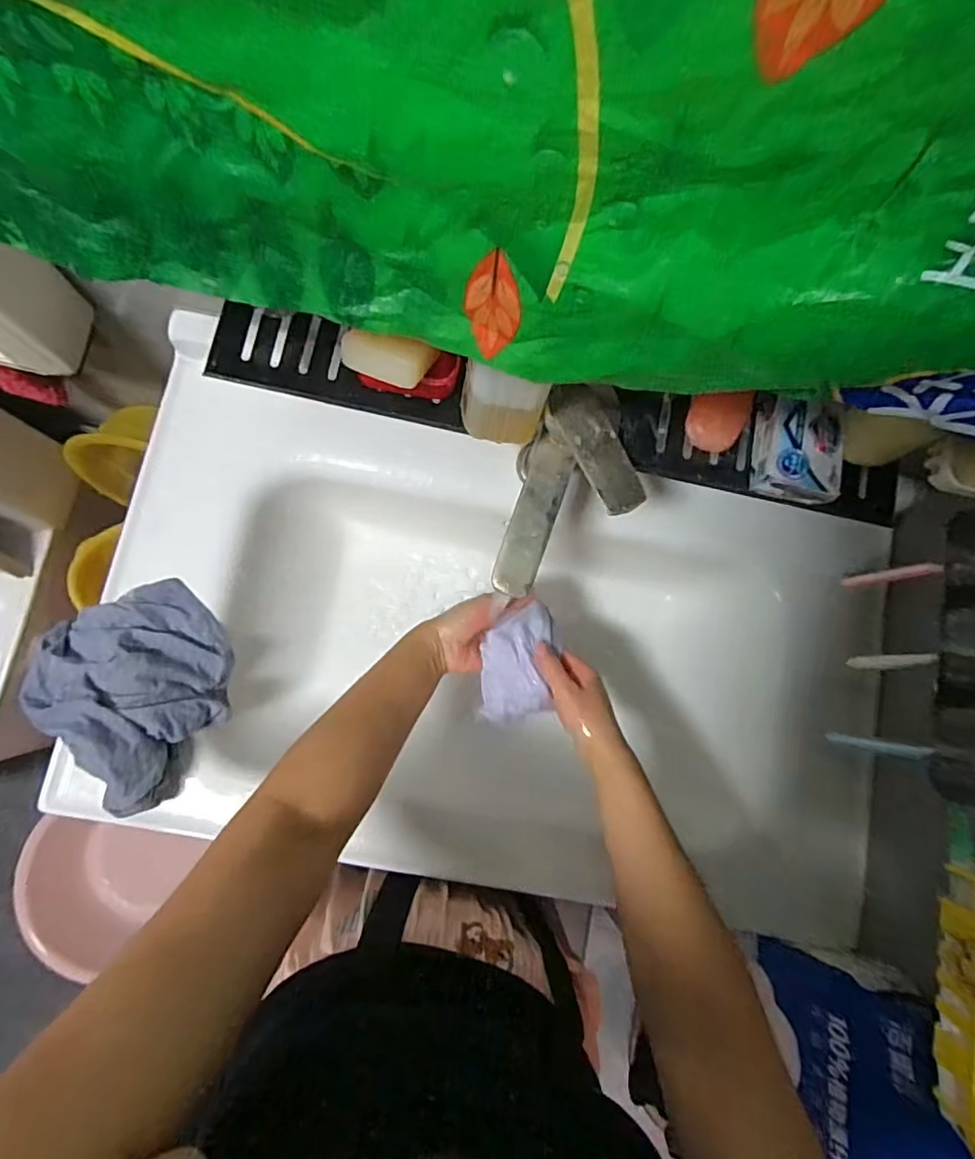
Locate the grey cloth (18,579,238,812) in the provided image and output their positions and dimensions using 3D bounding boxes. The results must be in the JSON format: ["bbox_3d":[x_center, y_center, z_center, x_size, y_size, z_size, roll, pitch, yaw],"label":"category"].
[{"bbox_3d":[-0.322,0.097,0.536,0.149,0.085,0.189,-40,87,-9],"label":"grey cloth"}]

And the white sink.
[{"bbox_3d":[0.017,0.086,0.669,0.808,0.167,0.459,12,82,-3],"label":"white sink"}]

